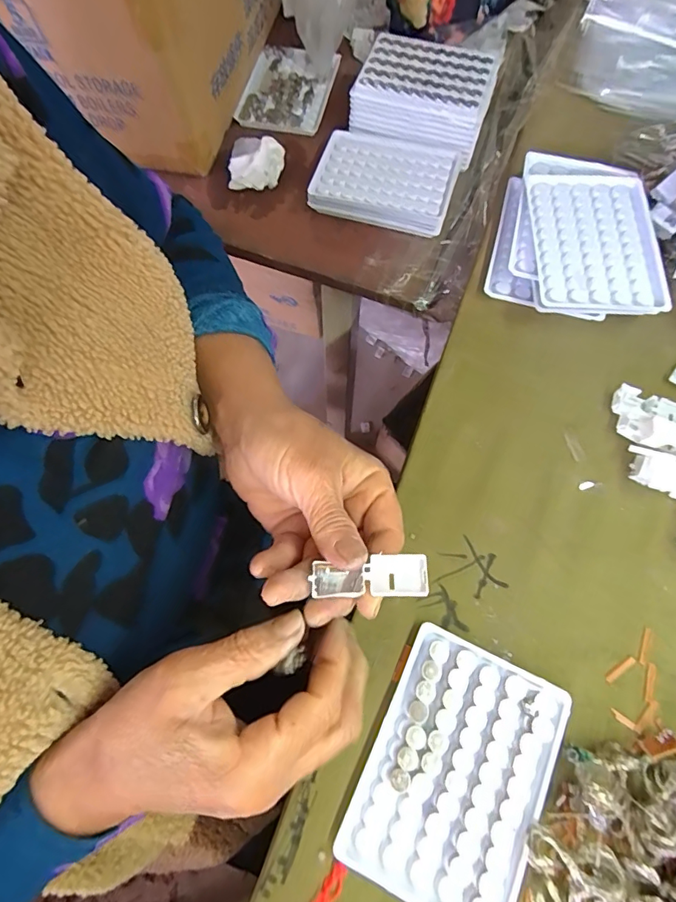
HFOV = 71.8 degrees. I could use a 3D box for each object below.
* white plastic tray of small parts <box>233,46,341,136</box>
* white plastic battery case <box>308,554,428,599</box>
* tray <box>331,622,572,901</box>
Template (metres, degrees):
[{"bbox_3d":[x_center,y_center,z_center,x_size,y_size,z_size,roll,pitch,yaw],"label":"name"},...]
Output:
[{"bbox_3d":[-0.057,-0.400,0.518,0.094,0.012,0.124,12,68,7],"label":"white plastic tray of small parts"},{"bbox_3d":[0.015,0.061,0.222,0.054,0.011,0.018,-6,67,6],"label":"white plastic battery case"},{"bbox_3d":[0.067,0.178,0.259,0.093,0.010,0.129,24,70,11],"label":"tray"}]

